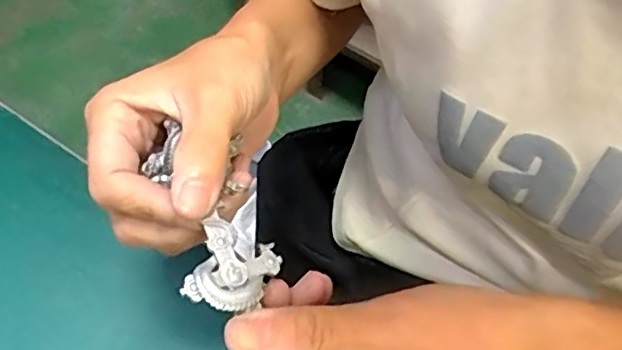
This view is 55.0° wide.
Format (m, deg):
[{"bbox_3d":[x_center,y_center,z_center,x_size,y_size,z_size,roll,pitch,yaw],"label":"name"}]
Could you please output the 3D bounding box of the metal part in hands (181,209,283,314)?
[{"bbox_3d":[-0.027,0.031,0.202,0.028,0.009,0.029,19,64,9],"label":"metal part in hands"}]

